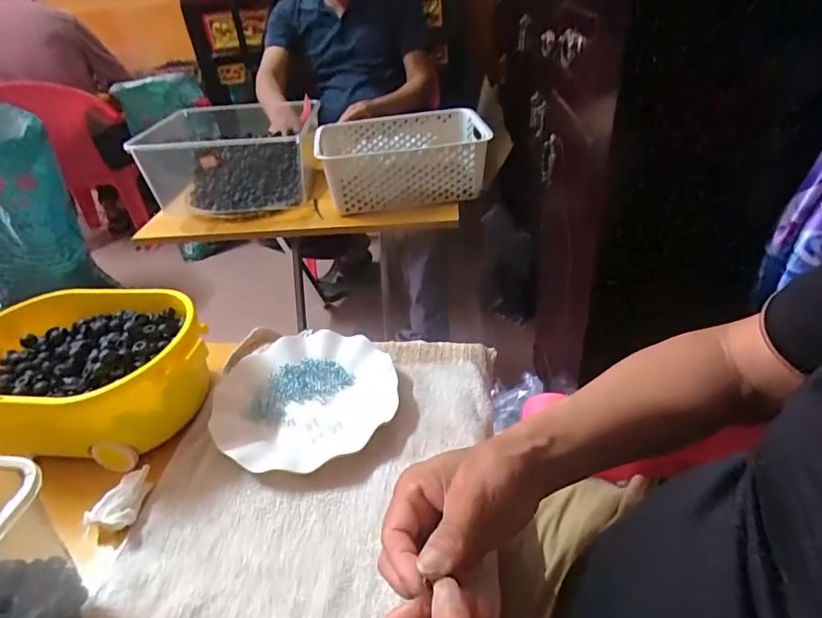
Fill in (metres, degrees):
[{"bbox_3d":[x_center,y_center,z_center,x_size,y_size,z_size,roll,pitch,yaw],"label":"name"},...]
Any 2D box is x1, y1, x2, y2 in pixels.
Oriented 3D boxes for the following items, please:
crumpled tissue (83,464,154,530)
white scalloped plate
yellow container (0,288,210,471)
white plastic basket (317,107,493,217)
[{"bbox_3d":[-0.245,0.166,0.427,0.034,0.023,0.057,10,39,21],"label":"crumpled tissue"},{"bbox_3d":[-0.109,0.088,0.513,0.179,0.026,0.176,-4,36,3],"label":"white scalloped plate"},{"bbox_3d":[-0.319,0.062,0.495,0.238,0.090,0.159,-2,36,7],"label":"yellow container"},{"bbox_3d":[-0.018,-0.288,0.951,0.311,0.110,0.220,-8,36,-2],"label":"white plastic basket"}]

